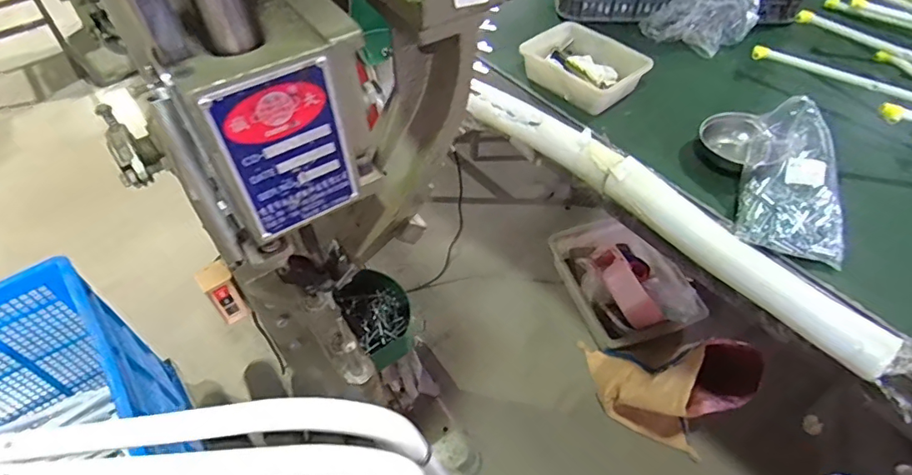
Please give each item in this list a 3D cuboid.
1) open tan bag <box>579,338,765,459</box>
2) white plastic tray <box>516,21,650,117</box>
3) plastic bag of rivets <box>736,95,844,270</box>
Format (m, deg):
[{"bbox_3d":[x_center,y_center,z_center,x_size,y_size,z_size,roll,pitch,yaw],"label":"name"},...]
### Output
[{"bbox_3d":[0.608,0.425,1.457,0.443,0.356,0.311,14,52,12],"label":"open tan bag"},{"bbox_3d":[0.276,-0.371,1.107,0.198,0.078,0.234,-35,58,-25],"label":"white plastic tray"},{"bbox_3d":[0.553,-0.101,0.820,0.149,0.142,0.238,13,51,12],"label":"plastic bag of rivets"}]

